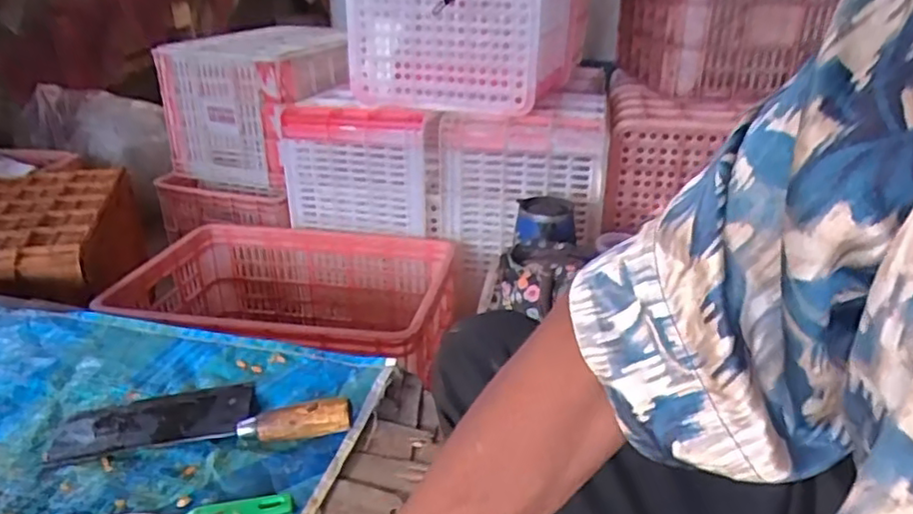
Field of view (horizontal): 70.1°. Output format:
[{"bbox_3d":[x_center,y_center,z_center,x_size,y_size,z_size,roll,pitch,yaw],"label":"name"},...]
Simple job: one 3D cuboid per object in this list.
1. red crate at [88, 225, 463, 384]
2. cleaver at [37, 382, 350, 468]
[{"bbox_3d":[-0.273,0.110,1.116,0.506,0.210,0.376,3,26,5],"label":"red crate"},{"bbox_3d":[-0.237,0.140,0.610,0.264,0.028,0.091,-4,26,-9],"label":"cleaver"}]

